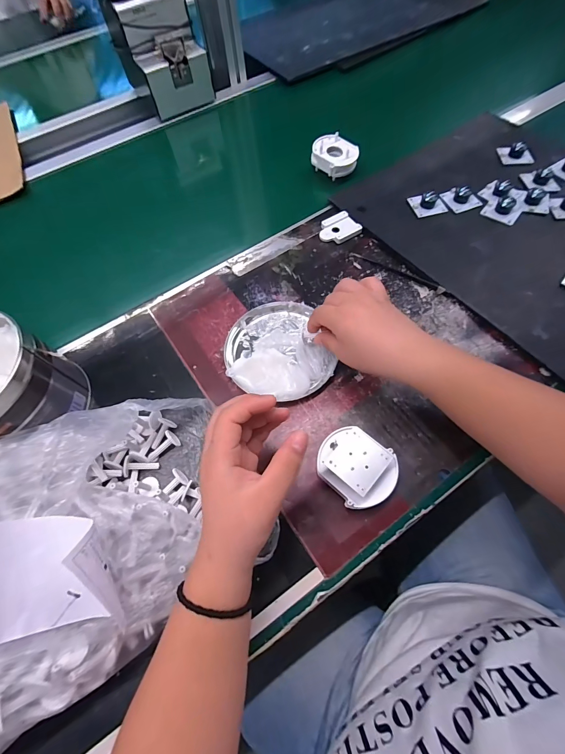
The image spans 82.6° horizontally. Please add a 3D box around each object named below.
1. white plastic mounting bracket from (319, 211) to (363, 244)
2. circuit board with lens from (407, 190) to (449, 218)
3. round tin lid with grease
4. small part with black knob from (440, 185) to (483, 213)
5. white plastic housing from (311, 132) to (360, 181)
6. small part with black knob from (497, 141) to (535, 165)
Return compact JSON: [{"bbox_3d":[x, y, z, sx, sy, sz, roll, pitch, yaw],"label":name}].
[{"bbox_3d":[0.078,-0.211,0.457,0.054,0.010,0.049,-29,65,-10],"label":"white plastic mounting bracket"},{"bbox_3d":[0.209,-0.250,0.456,0.047,0.023,0.037,-12,63,-2],"label":"circuit board with lens"},{"bbox_3d":[-0.008,-0.033,0.368,0.113,0.027,0.127,-22,64,-7],"label":"round tin lid with grease"},{"bbox_3d":[0.256,-0.258,0.457,0.044,0.023,0.040,-21,64,-7],"label":"small part with black knob"},{"bbox_3d":[0.081,-0.346,0.507,0.059,0.033,0.064,-35,66,-13],"label":"white plastic housing"},{"bbox_3d":[0.364,-0.350,0.498,0.045,0.017,0.038,8,64,7],"label":"small part with black knob"}]

